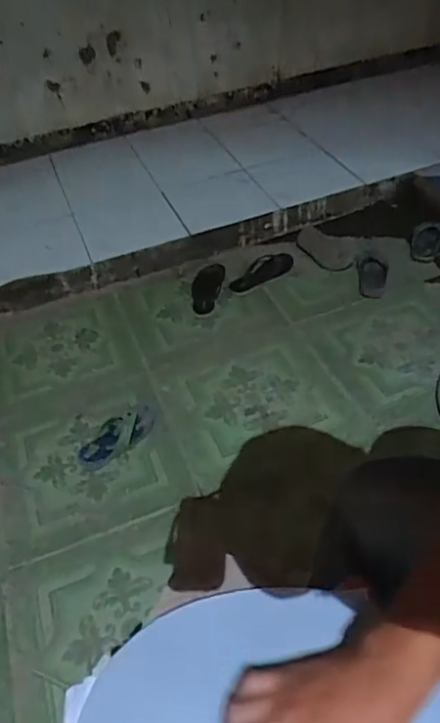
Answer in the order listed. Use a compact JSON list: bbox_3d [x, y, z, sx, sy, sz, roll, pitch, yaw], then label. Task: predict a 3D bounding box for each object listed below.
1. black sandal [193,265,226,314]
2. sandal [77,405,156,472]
[{"bbox_3d":[-0.038,-0.212,1.650,0.077,0.048,0.191,10,61,17],"label":"black sandal"},{"bbox_3d":[-0.226,0.166,1.290,0.187,0.029,0.084,-29,49,-21],"label":"sandal"}]

